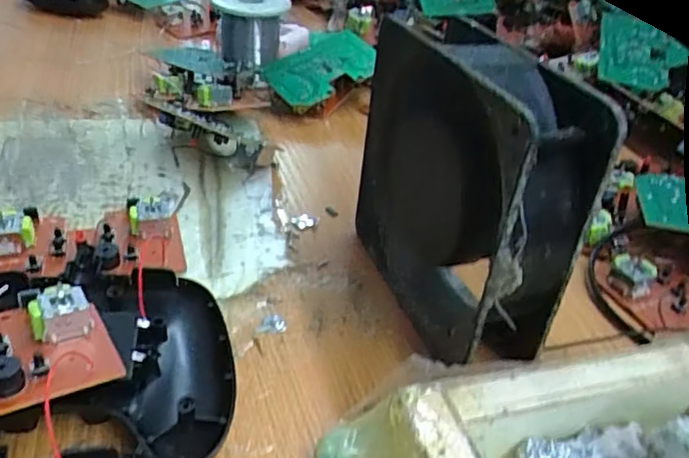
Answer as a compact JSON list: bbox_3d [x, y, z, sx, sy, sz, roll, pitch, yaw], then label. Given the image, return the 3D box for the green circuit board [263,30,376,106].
[{"bbox_3d":[-0.020,-0.126,0.460,0.088,0.012,0.059,-38,65,-25],"label":"green circuit board"}]

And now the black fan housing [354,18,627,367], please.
[{"bbox_3d":[0.048,-0.018,0.262,0.043,0.125,0.120,-5,36,-18],"label":"black fan housing"}]

